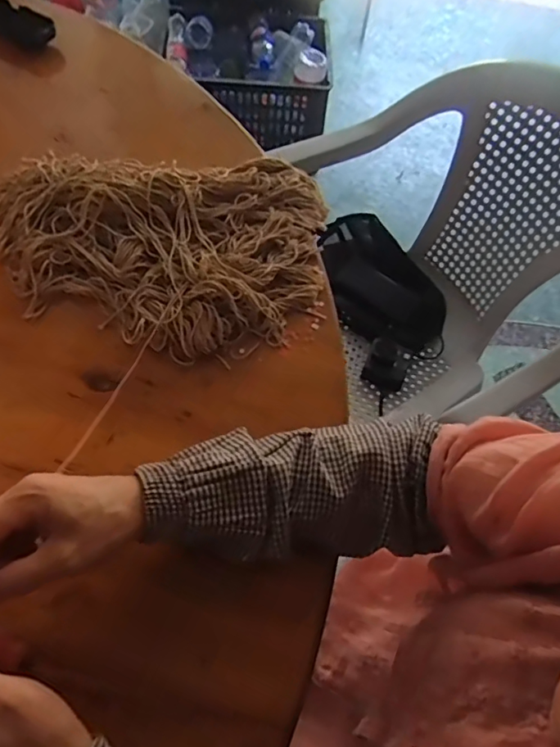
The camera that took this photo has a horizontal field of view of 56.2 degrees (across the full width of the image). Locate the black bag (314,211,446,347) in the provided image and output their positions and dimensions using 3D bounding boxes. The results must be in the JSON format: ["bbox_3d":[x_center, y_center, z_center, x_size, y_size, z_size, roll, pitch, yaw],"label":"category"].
[{"bbox_3d":[0.191,-0.171,1.001,0.173,0.080,0.288,-35,70,-19],"label":"black bag"}]

